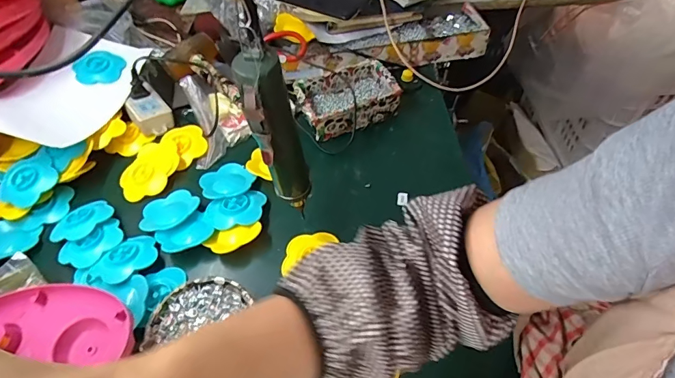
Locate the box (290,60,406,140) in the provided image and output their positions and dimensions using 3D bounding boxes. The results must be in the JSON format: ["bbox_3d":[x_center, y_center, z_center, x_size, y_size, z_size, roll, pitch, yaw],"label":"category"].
[{"bbox_3d":[0.013,-0.144,0.646,0.148,0.052,0.102,-18,54,-13],"label":"box"}]

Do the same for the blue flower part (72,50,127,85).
[{"bbox_3d":[-0.400,-0.205,0.687,0.077,0.010,0.057,-37,93,-28],"label":"blue flower part"}]

